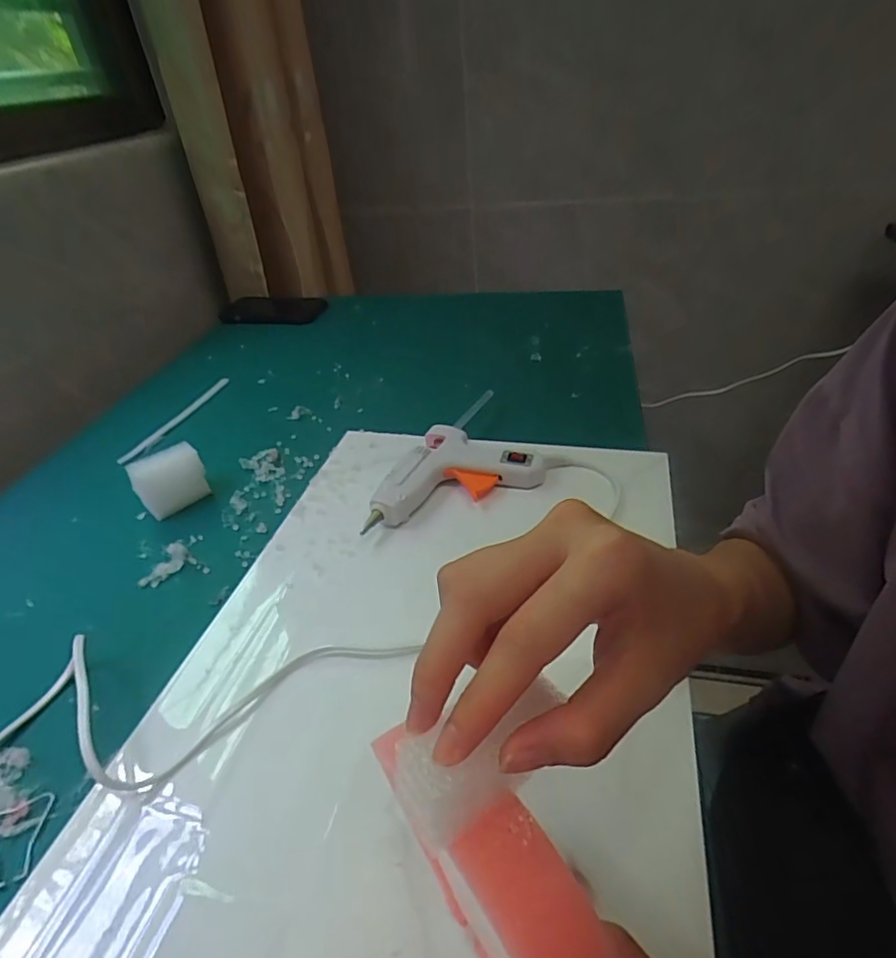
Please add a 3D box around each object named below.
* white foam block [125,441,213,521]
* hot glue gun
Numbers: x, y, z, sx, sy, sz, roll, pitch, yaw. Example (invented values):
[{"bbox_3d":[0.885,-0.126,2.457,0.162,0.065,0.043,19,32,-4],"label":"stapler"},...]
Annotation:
[{"bbox_3d":[-0.239,0.001,0.491,0.055,0.048,0.029,-32,43,-31],"label":"white foam block"},{"bbox_3d":[-0.004,-0.009,0.473,0.147,0.030,0.082,-16,37,-13],"label":"hot glue gun"}]

